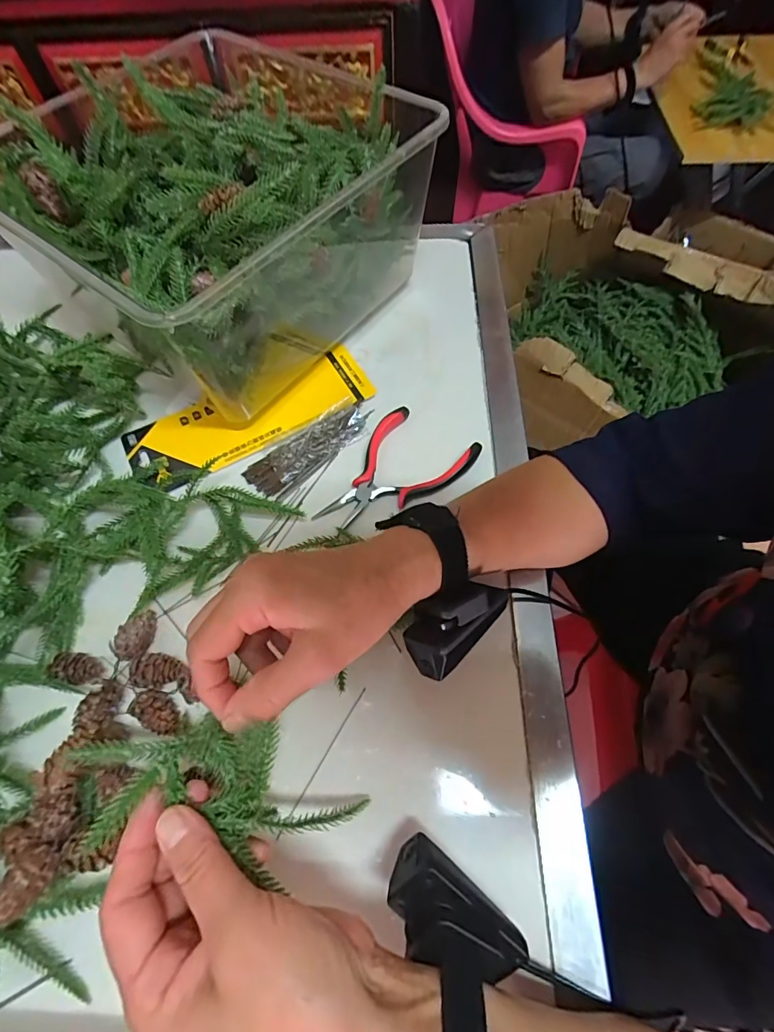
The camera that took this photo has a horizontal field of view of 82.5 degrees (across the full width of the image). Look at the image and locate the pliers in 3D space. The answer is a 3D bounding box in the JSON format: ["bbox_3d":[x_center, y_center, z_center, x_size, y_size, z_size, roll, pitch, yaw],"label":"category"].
[{"bbox_3d":[0.013,-0.031,0.363,0.087,0.013,0.119,28,68,14],"label":"pliers"}]

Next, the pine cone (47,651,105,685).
[{"bbox_3d":[-0.213,0.103,0.301,0.034,0.015,0.019,11,65,6],"label":"pine cone"}]

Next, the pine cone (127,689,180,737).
[{"bbox_3d":[-0.149,0.127,0.284,0.031,0.013,0.019,28,68,14],"label":"pine cone"}]

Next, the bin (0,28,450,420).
[{"bbox_3d":[-0.131,-0.259,0.395,0.262,0.156,0.301,37,70,17],"label":"bin"}]

